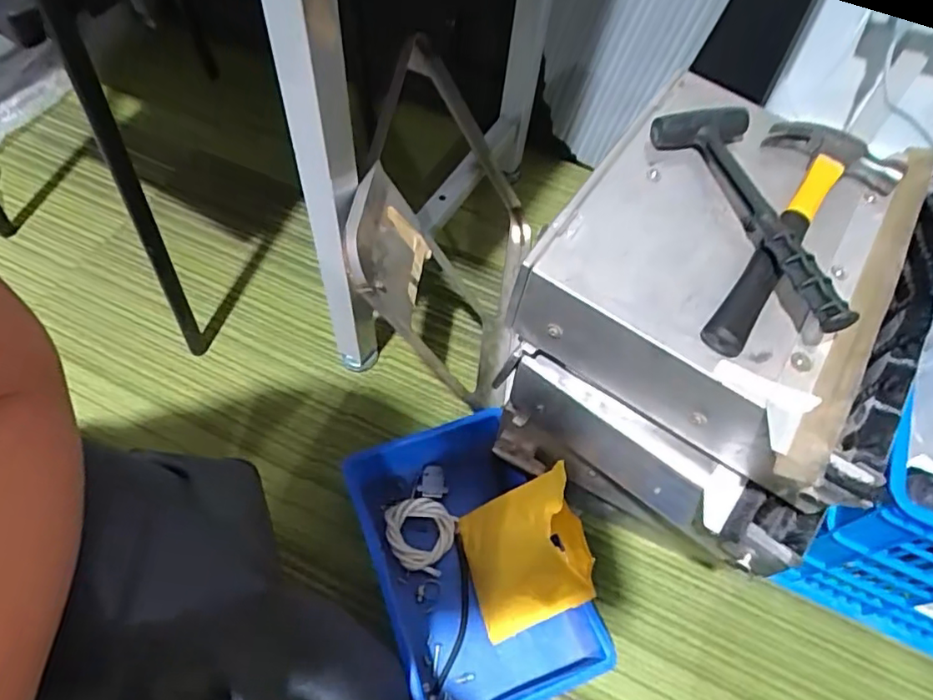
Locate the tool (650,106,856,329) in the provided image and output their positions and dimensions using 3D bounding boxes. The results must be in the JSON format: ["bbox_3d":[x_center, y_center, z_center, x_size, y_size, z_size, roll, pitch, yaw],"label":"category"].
[{"bbox_3d":[0.213,-0.100,0.431,0.065,0.034,0.209,-16,60,-12],"label":"tool"}]

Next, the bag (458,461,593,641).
[{"bbox_3d":[0.070,0.214,0.641,0.055,0.186,0.136,5,52,-33],"label":"bag"}]

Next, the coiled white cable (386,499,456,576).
[{"bbox_3d":[-0.056,0.213,0.708,0.082,0.021,0.080,1,58,-2],"label":"coiled white cable"}]

